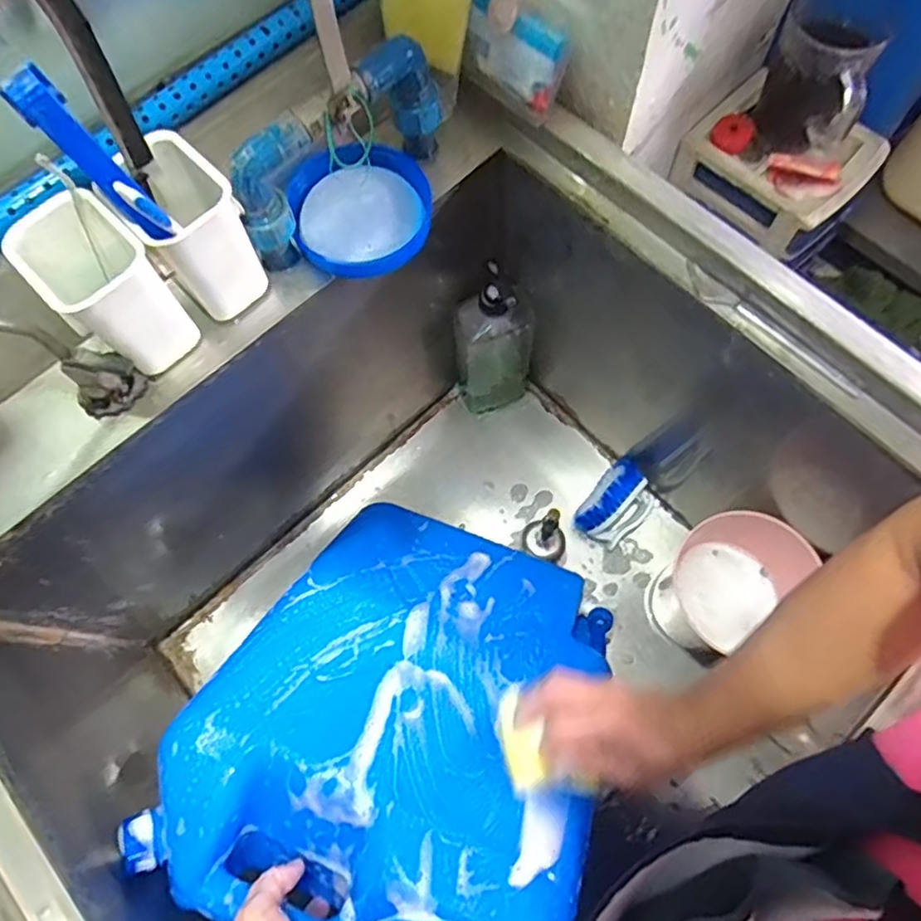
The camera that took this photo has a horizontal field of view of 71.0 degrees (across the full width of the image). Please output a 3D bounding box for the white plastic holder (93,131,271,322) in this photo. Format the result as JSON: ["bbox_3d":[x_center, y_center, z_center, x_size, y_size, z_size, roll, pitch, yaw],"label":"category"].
[{"bbox_3d":[-0.203,-0.171,0.495,0.085,0.108,0.073,41,77,14],"label":"white plastic holder"}]

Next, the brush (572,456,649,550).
[{"bbox_3d":[0.207,0.058,0.845,0.076,0.058,0.114,35,76,13],"label":"brush"}]

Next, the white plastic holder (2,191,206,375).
[{"bbox_3d":[-0.259,-0.126,0.482,0.071,0.109,0.088,-42,75,-12],"label":"white plastic holder"}]

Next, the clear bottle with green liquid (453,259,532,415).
[{"bbox_3d":[0.040,-0.145,0.810,0.094,0.276,0.064,-21,71,-5],"label":"clear bottle with green liquid"}]

